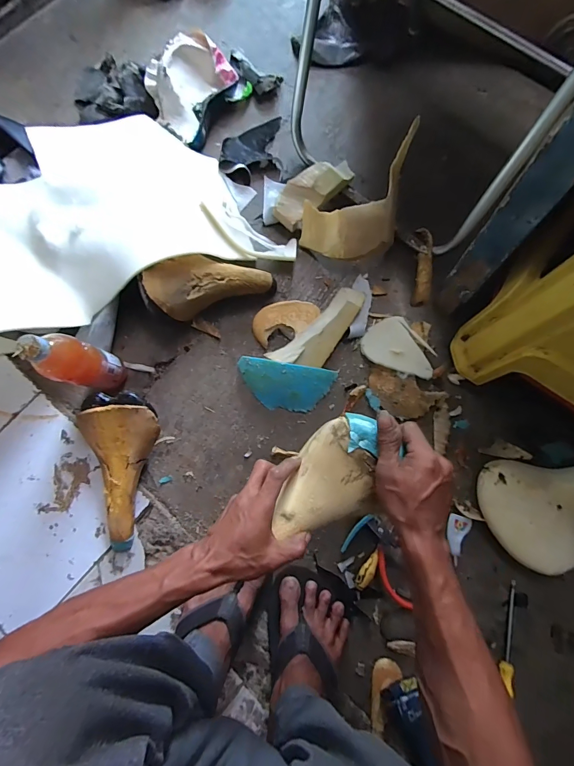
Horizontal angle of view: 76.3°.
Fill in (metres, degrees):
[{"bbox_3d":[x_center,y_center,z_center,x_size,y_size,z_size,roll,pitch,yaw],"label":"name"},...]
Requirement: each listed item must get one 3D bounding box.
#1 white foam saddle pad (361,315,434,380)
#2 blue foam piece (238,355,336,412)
[{"bbox_3d":[0.194,-0.055,0.672,0.092,0.027,0.129,-23,78,-4],"label":"white foam saddle pad"},{"bbox_3d":[-0.004,0.004,0.655,0.170,0.040,0.080,8,78,3],"label":"blue foam piece"}]

